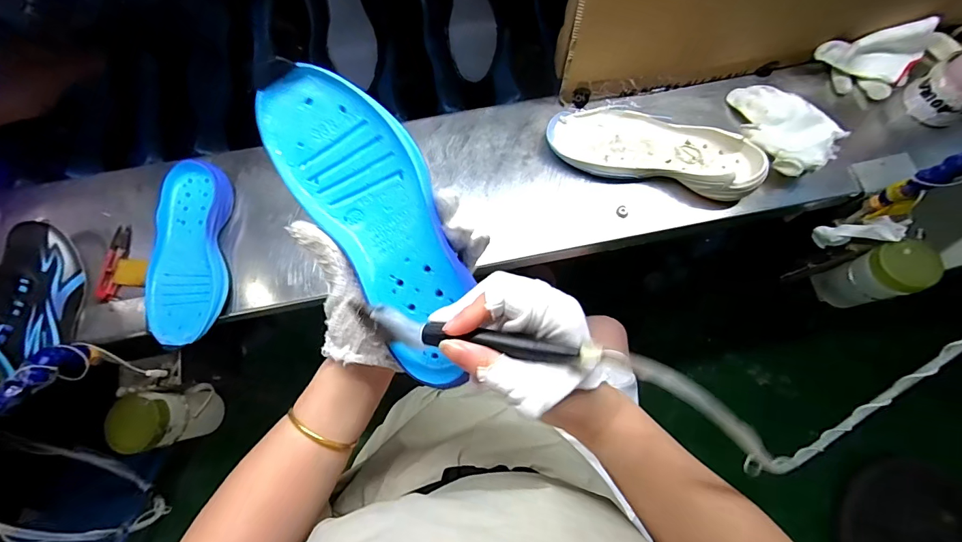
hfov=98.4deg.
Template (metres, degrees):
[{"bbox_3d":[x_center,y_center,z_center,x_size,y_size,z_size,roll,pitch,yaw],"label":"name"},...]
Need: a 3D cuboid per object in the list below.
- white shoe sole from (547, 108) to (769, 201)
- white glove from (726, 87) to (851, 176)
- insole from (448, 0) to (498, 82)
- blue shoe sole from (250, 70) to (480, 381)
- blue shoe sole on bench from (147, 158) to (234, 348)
[{"bbox_3d":[0.234,-0.169,0.575,0.283,0.045,0.103,13,75,4],"label":"white shoe sole"},{"bbox_3d":[0.431,-0.211,0.587,0.112,0.044,0.160,-26,76,-7],"label":"white glove"},{"bbox_3d":[-0.019,-0.432,0.667,0.075,0.022,0.227,-8,104,-2],"label":"insole"},{"bbox_3d":[-0.072,-0.032,0.310,0.089,0.023,0.244,-29,93,-7],"label":"blue shoe sole"},{"bbox_3d":[-0.377,-0.025,0.542,0.098,0.039,0.242,-7,75,-2],"label":"blue shoe sole on bench"}]

